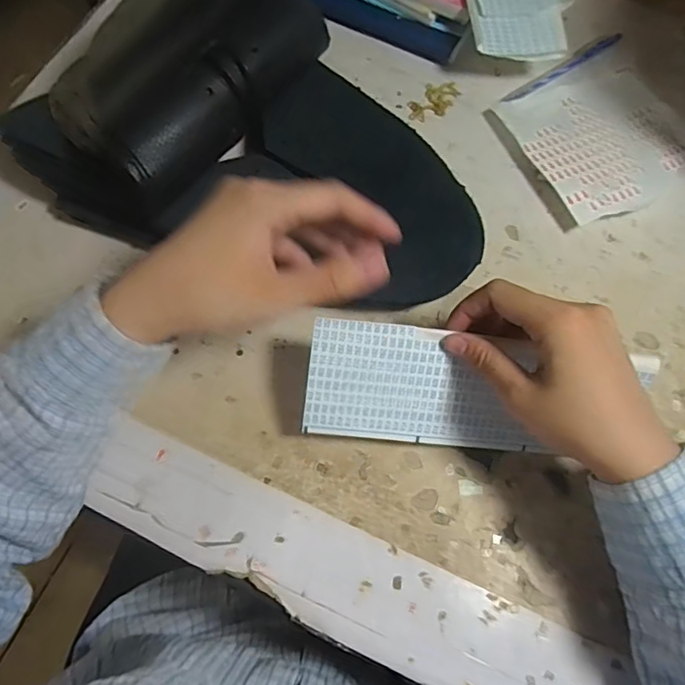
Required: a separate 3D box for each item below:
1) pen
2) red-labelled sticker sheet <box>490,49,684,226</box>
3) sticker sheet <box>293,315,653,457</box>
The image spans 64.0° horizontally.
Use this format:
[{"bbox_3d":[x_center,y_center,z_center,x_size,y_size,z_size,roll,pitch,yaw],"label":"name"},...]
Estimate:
[{"bbox_3d":[0.187,-0.232,0.462,0.128,0.007,0.012,-33,74,-14],"label":"pen"},{"bbox_3d":[0.206,-0.167,0.436,0.140,0.017,0.135,-25,72,-11],"label":"red-labelled sticker sheet"},{"bbox_3d":[0.080,0.030,0.329,0.200,0.006,0.069,7,102,-6],"label":"sticker sheet"}]

